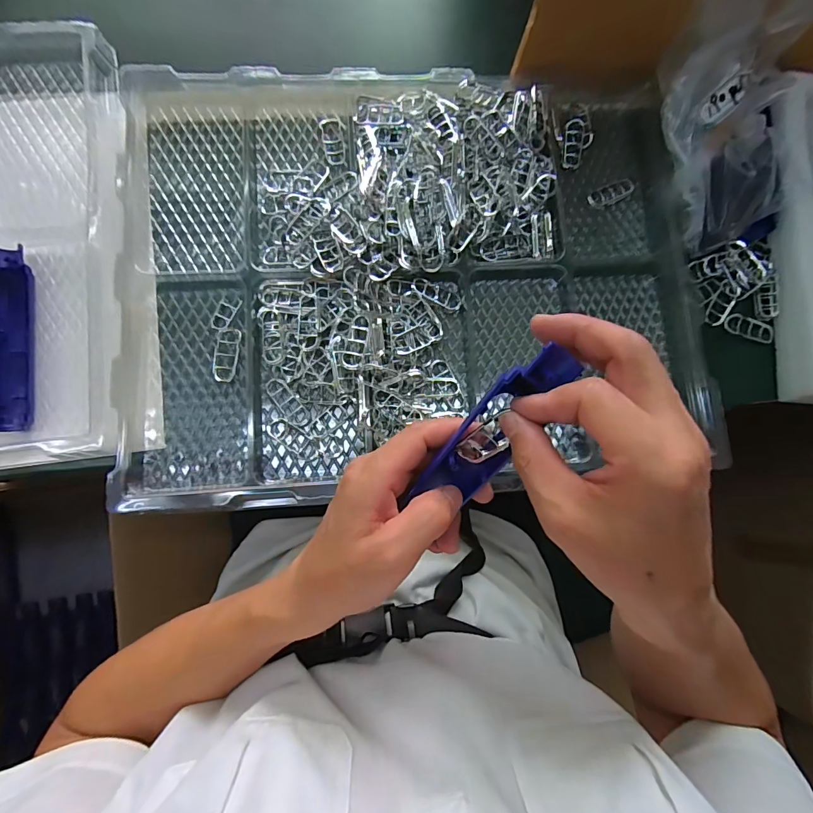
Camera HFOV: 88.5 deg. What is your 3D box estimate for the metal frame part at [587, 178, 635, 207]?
[{"bbox_3d":[0.225,-0.233,0.457,0.052,0.006,0.021,-27,84,-8],"label":"metal frame part"}]

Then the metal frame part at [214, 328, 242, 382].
[{"bbox_3d":[-0.170,-0.049,0.395,0.023,0.007,0.051,6,81,-4],"label":"metal frame part"}]

